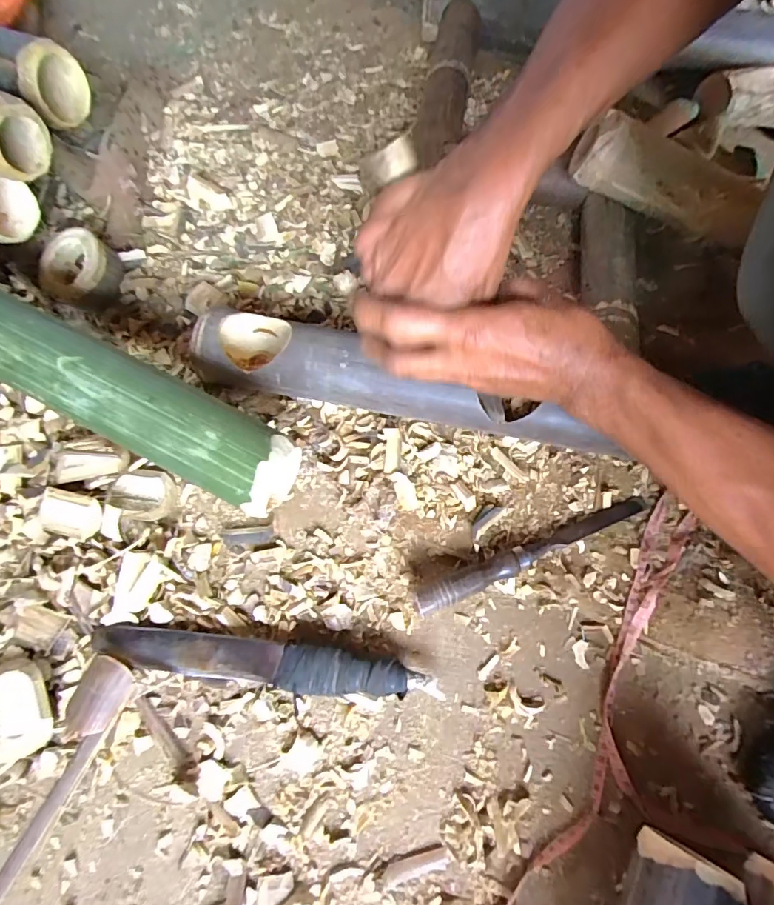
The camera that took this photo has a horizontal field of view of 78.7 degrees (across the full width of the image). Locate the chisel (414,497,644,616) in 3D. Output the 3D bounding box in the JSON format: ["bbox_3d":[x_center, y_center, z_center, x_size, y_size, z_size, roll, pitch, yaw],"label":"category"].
[{"bbox_3d":[0.135,0.089,0.427,0.239,0.022,0.022,-21,71,-10],"label":"chisel"}]

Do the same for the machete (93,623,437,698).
[{"bbox_3d":[-0.104,0.172,0.388,0.271,0.020,0.035,7,68,0],"label":"machete"}]

